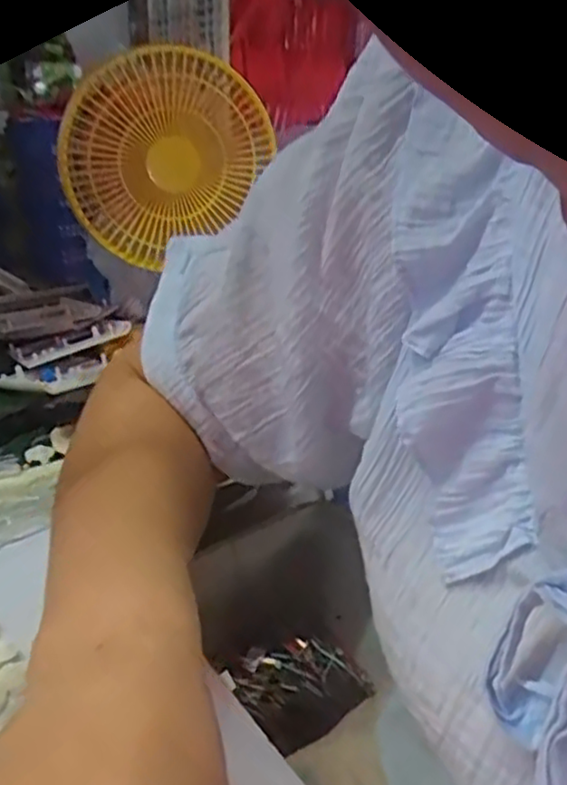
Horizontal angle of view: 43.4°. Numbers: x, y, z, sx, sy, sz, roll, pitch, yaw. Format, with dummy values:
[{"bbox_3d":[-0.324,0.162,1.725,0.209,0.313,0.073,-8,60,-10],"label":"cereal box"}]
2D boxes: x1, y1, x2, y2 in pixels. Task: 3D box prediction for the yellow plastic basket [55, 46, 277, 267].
[{"bbox_3d":[-0.116,-0.237,0.720,0.200,0.188,0.066,-5,24,-11],"label":"yellow plastic basket"}]

